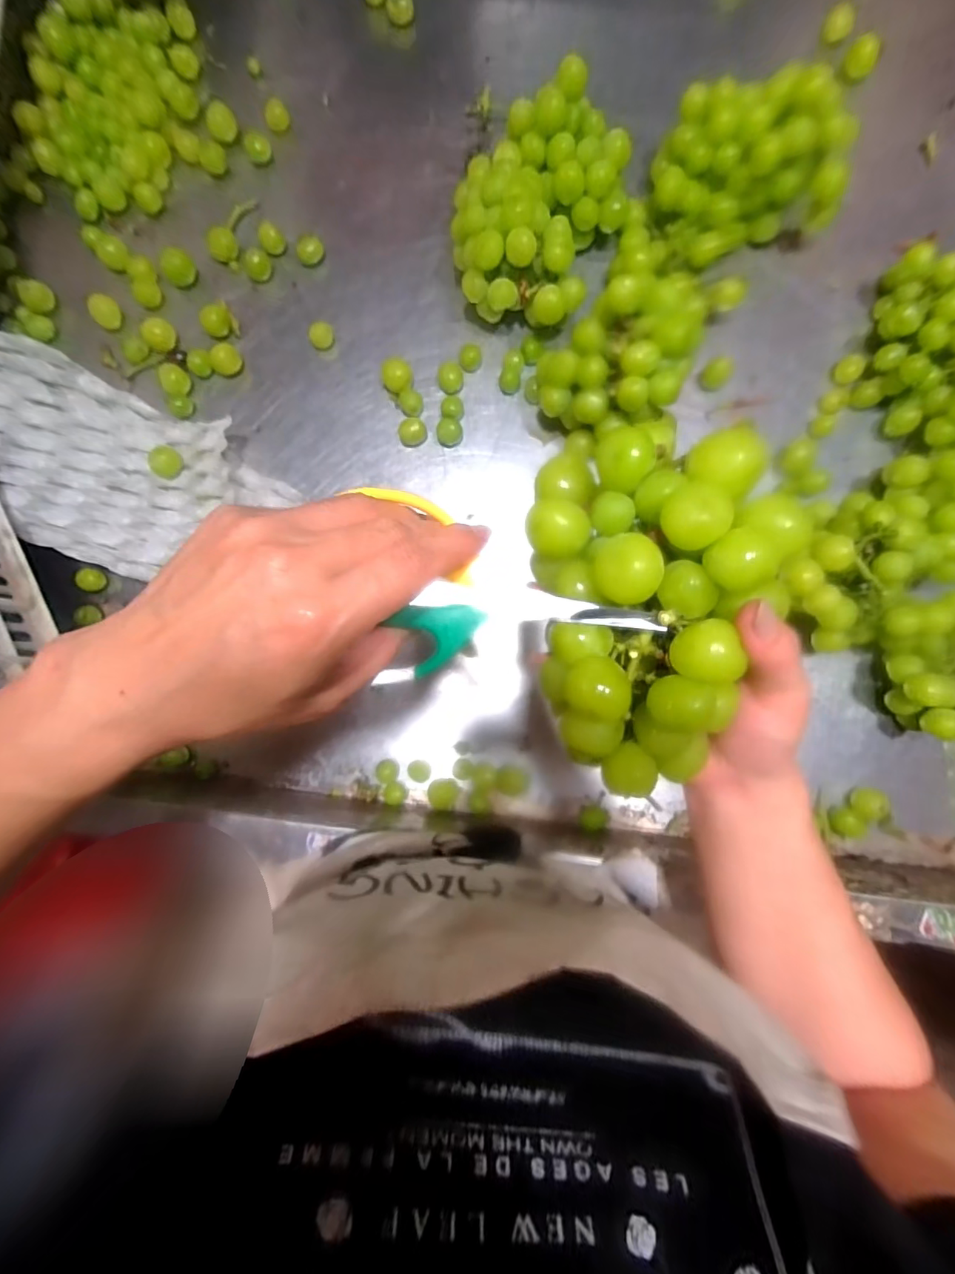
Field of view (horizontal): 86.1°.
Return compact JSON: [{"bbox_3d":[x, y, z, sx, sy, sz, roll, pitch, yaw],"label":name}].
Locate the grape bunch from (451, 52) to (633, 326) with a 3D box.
[{"bbox_3d":[0.055,-0.392,0.468,0.147,0.081,0.198,25,87,3],"label":"grape bunch"}]

